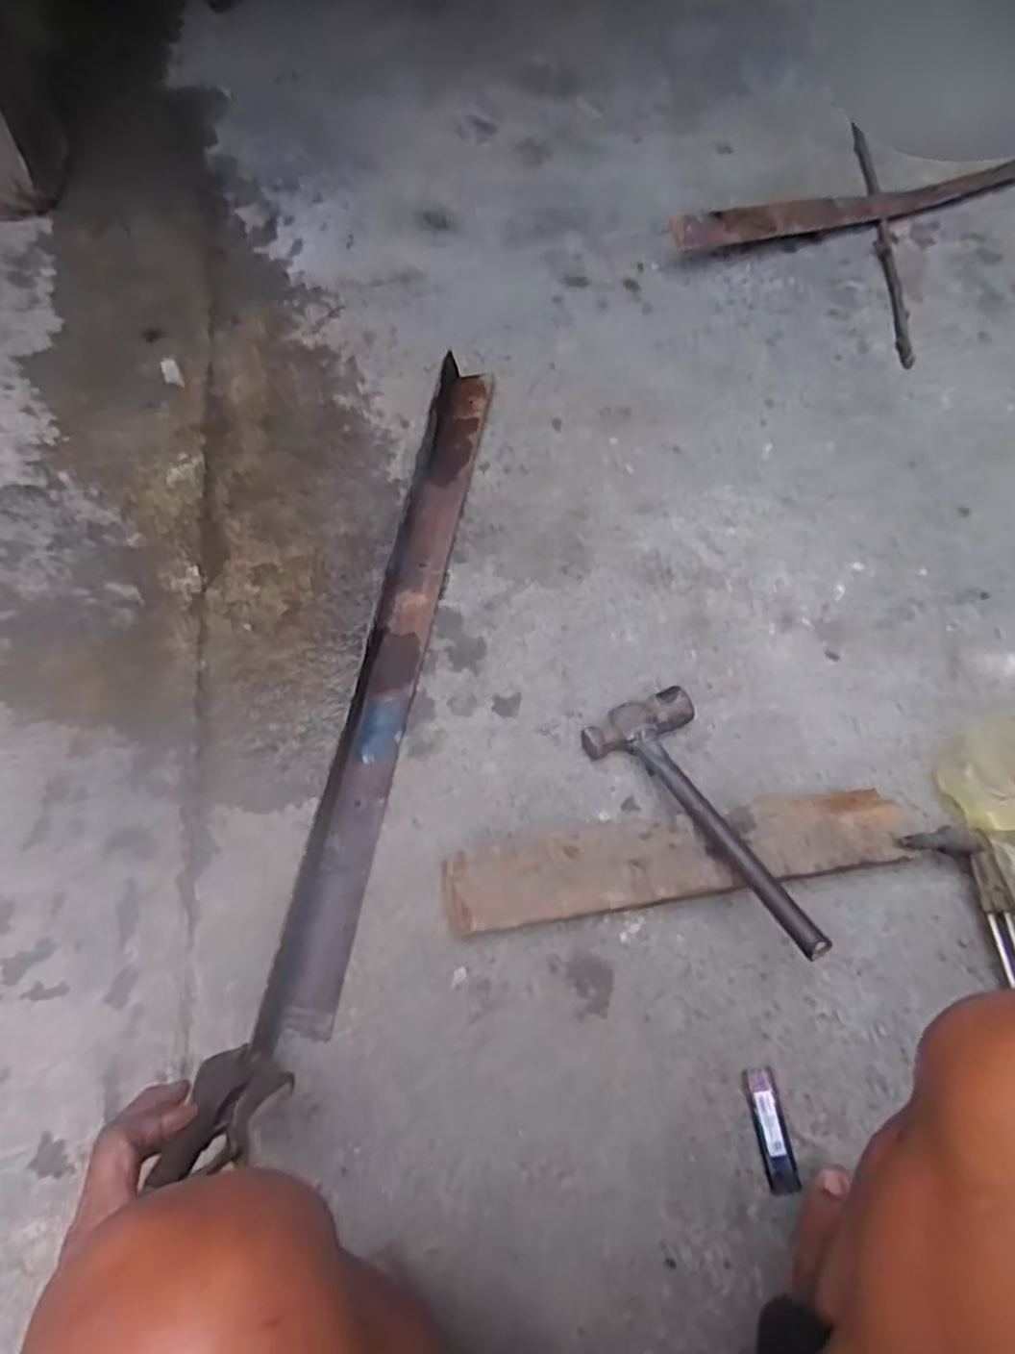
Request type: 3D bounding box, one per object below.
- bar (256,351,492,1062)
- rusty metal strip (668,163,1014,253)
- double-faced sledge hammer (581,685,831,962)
[{"bbox_3d":[-0.107,-0.037,0.741,0.055,0.044,0.715,10,65,3],"label":"bar"},{"bbox_3d":[0.565,-0.690,1.069,0.742,0.062,0.050,-22,68,-12],"label":"rusty metal strip"},{"bbox_3d":[0.169,0.123,0.642,0.102,0.037,0.262,-21,49,-12],"label":"double-faced sledge hammer"}]

